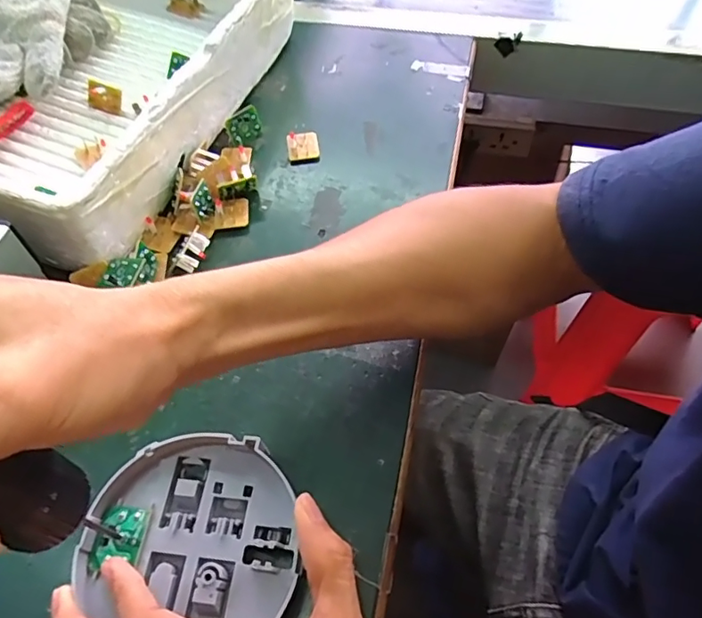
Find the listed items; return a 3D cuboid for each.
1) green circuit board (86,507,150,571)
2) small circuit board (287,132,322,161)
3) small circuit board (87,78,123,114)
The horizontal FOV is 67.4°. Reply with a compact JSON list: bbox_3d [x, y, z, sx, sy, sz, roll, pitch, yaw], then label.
[{"bbox_3d":[-0.113,0.111,0.256,0.023,0.005,0.028,3,56,4],"label":"green circuit board"},{"bbox_3d":[-0.039,-0.135,0.434,0.026,0.008,0.030,-7,56,-2],"label":"small circuit board"},{"bbox_3d":[-0.200,-0.171,0.425,0.029,0.021,0.005,18,26,-1],"label":"small circuit board"}]

